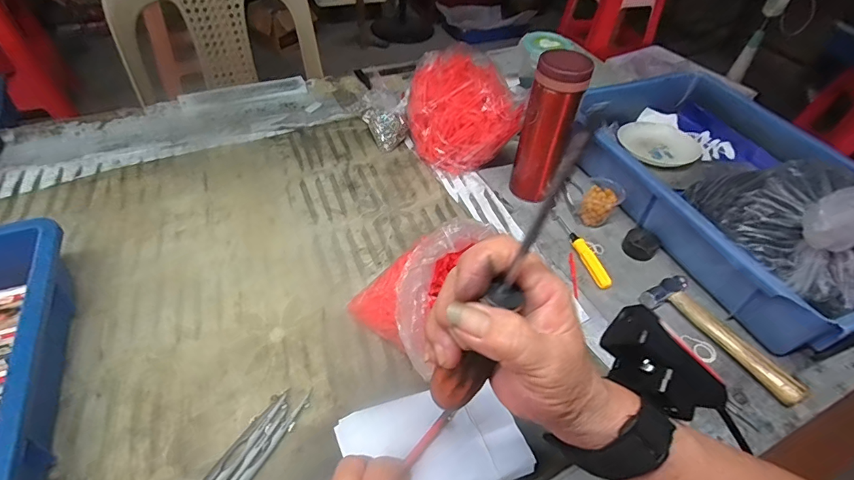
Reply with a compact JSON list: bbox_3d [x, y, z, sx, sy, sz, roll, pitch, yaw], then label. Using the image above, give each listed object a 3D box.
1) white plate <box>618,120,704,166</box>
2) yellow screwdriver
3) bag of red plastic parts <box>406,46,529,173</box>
[{"bbox_3d":[0.359,-0.149,0.678,0.116,0.019,0.112,3,47,-3],"label":"white plate"},{"bbox_3d":[0.187,0.008,0.528,0.016,0.014,0.123,-11,49,-16],"label":"yellow screwdriver"},{"bbox_3d":[0.052,-0.192,0.634,0.168,0.119,0.161,12,47,5],"label":"bag of red plastic parts"}]

